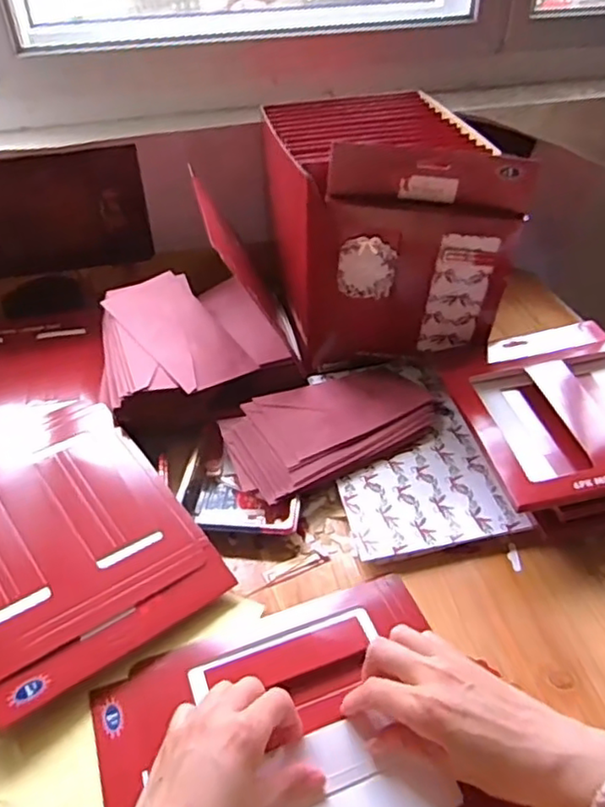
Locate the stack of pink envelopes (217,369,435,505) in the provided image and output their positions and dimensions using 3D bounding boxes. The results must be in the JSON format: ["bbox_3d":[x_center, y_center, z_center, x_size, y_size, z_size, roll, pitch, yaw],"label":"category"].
[{"bbox_3d":[0.029,0.015,0.647,0.220,0.034,0.112,-23,45,-23],"label":"stack of pink envelopes"}]

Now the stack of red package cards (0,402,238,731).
[{"bbox_3d":[-0.216,0.107,0.547,0.200,0.041,0.263,-28,47,-28],"label":"stack of red package cards"}]

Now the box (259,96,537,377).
[{"bbox_3d":[0.088,-0.203,0.744,0.226,0.220,0.256,-7,40,-5],"label":"box"}]

